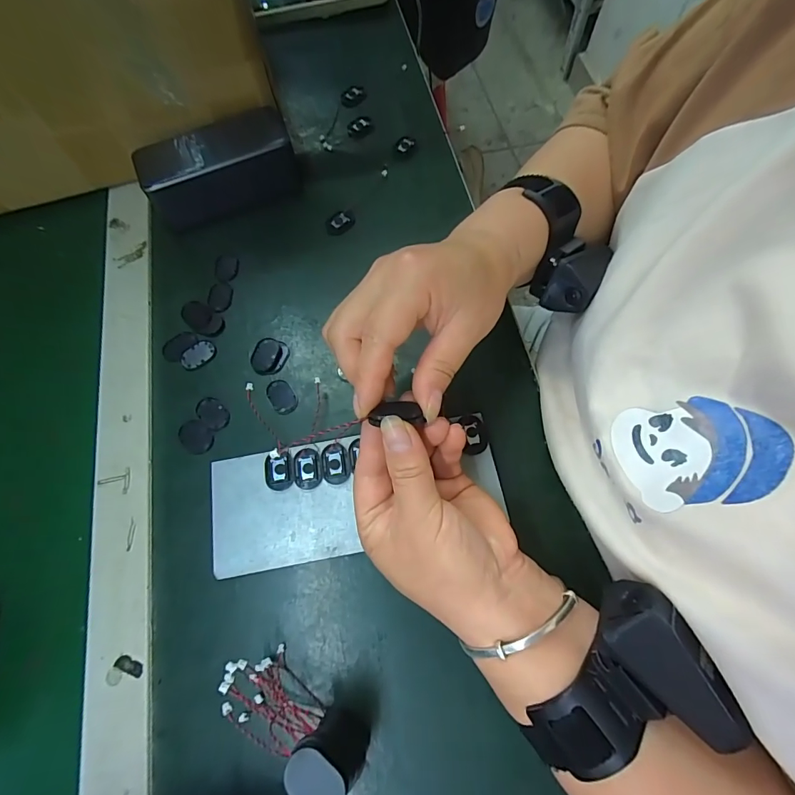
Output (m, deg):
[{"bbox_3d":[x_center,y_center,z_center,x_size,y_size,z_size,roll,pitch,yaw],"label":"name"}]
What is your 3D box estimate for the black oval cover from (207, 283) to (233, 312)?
[{"bbox_3d":[-0.152,-0.085,0.352,0.020,0.004,0.027,0,69,2],"label":"black oval cover"}]

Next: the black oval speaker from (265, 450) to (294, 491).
[{"bbox_3d":[-0.084,0.052,0.291,0.021,0.004,0.027,-9,69,-1],"label":"black oval speaker"}]

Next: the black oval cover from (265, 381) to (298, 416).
[{"bbox_3d":[-0.089,-0.001,0.316,0.019,0.004,0.029,-36,72,-11],"label":"black oval cover"}]

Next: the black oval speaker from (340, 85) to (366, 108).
[{"bbox_3d":[-0.047,-0.317,0.434,0.032,0.004,0.024,-42,74,-13],"label":"black oval speaker"}]

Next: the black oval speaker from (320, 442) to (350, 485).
[{"bbox_3d":[-0.044,0.046,0.292,0.020,0.004,0.028,-6,69,-1],"label":"black oval speaker"}]

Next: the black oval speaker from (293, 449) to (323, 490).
[{"bbox_3d":[-0.063,0.049,0.290,0.019,0.004,0.028,-12,69,-2],"label":"black oval speaker"}]

